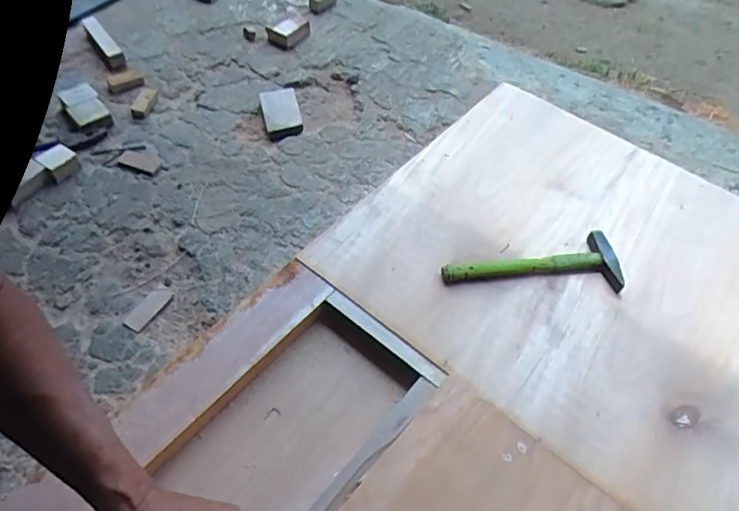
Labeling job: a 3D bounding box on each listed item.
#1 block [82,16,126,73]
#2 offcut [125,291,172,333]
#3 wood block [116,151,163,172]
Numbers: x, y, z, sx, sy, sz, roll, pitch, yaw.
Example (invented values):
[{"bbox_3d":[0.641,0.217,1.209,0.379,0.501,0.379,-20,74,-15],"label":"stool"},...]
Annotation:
[{"bbox_3d":[-0.553,-0.444,1.101,0.033,0.035,0.159,-31,62,-21],"label":"block"},{"bbox_3d":[-0.327,0.078,0.774,0.031,0.010,0.073,25,58,14],"label":"offcut"},{"bbox_3d":[-0.412,-0.172,0.945,0.073,0.005,0.040,17,57,9],"label":"wood block"}]

